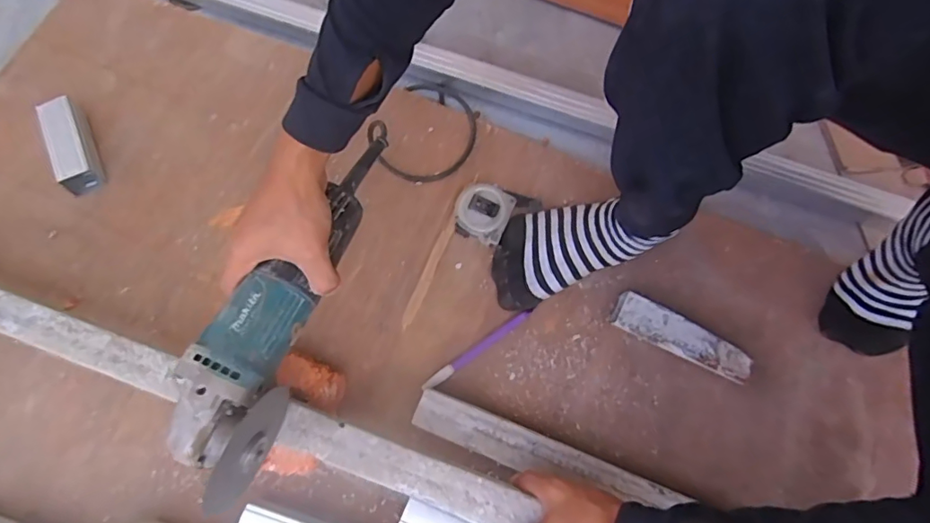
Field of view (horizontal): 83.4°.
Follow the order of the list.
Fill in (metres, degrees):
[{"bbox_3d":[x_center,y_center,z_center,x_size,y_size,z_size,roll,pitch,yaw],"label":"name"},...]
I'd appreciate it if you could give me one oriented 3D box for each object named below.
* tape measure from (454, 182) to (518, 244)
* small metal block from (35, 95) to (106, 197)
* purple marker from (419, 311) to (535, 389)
[{"bbox_3d":[0.021,-0.055,0.593,0.059,0.031,0.063,18,73,4],"label":"tape measure"},{"bbox_3d":[-0.463,-0.139,0.614,0.043,0.036,0.114,-26,75,-9],"label":"small metal block"},{"bbox_3d":[0.015,0.093,0.564,0.140,0.006,0.012,-34,76,-11],"label":"purple marker"}]

